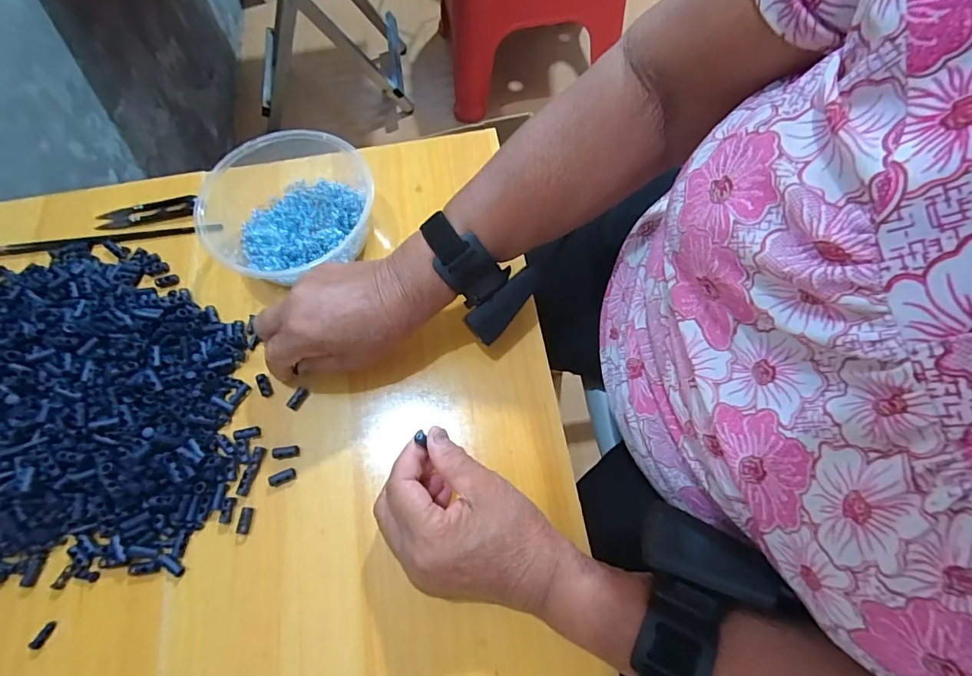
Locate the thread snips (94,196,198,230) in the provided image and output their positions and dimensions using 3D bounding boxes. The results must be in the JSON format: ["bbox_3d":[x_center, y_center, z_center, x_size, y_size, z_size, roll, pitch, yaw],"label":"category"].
[{"bbox_3d":[-0.323,-0.121,0.434,0.096,0.010,0.022,-12,69,-2],"label":"thread snips"}]

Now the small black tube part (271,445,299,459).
[{"bbox_3d":[-0.153,0.087,0.349,0.020,0.005,0.009,-4,68,-14],"label":"small black tube part"}]

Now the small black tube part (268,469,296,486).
[{"bbox_3d":[-0.153,0.105,0.342,0.020,0.005,0.009,-24,70,-7],"label":"small black tube part"}]

